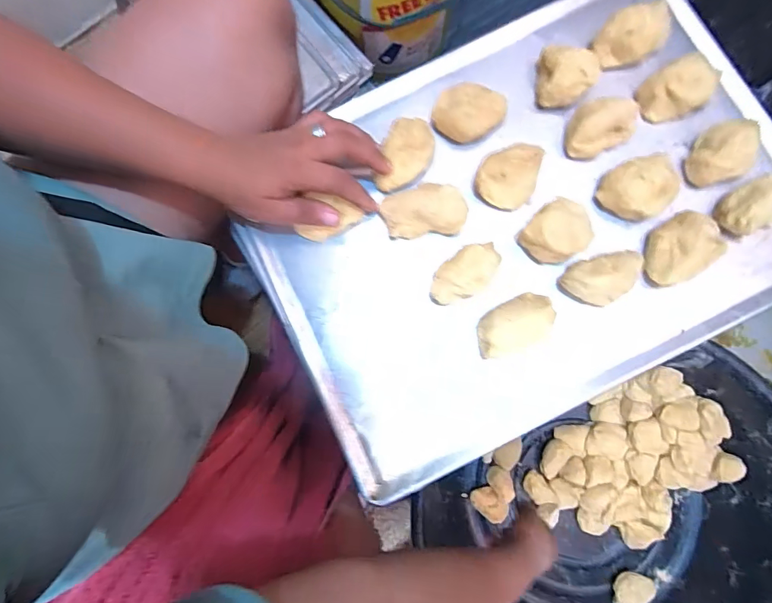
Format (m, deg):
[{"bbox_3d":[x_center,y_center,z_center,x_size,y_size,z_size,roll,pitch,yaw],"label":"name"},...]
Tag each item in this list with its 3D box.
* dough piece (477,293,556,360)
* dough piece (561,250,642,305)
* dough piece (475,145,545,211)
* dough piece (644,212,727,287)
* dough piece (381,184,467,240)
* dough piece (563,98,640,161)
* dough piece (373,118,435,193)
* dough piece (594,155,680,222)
[{"bbox_3d":[0.102,0.019,0.331,0.060,0.025,0.038,-25,80,-3],"label":"dough piece"},{"bbox_3d":[0.172,-0.018,0.333,0.051,0.031,0.039,-23,80,-3],"label":"dough piece"},{"bbox_3d":[0.104,-0.108,0.356,0.050,0.029,0.046,10,80,3],"label":"dough piece"},{"bbox_3d":[0.240,-0.044,0.340,0.060,0.024,0.046,-31,81,-4],"label":"dough piece"},{"bbox_3d":[0.033,-0.078,0.354,0.071,0.022,0.039,-4,80,0],"label":"dough piece"},{"bbox_3d":[0.187,-0.151,0.360,0.058,0.032,0.037,-21,80,-3],"label":"dough piece"},{"bbox_3d":[0.017,-0.128,0.362,0.040,0.017,0.069,26,81,5],"label":"dough piece"},{"bbox_3d":[0.212,-0.094,0.351,0.054,0.026,0.049,-32,81,-5],"label":"dough piece"}]

